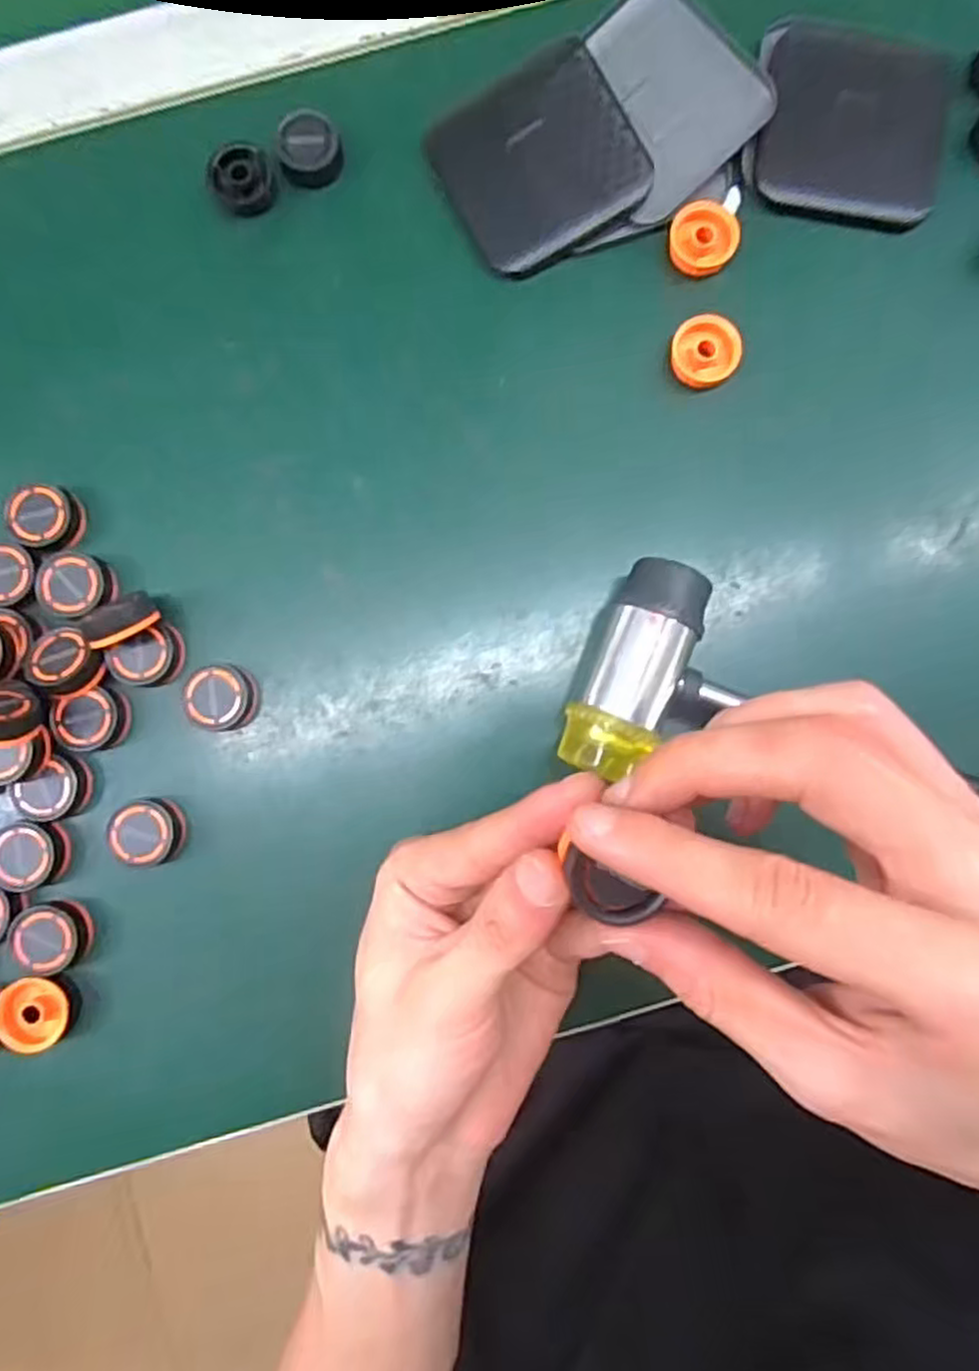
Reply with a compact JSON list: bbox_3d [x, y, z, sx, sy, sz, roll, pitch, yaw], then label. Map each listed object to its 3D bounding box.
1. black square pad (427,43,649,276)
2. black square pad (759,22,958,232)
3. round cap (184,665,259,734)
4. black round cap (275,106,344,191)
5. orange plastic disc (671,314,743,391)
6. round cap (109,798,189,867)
[{"bbox_3d":[0.020,-0.206,0.283,0.072,0.009,0.068,-29,89,-2],"label":"black square pad"},{"bbox_3d":[0.143,-0.222,0.285,0.073,0.008,0.070,9,89,-1],"label":"black square pad"},{"bbox_3d":[-0.101,0.005,0.273,0.027,0.007,0.024,-2,89,-1],"label":"round cap"},{"bbox_3d":[-0.070,-0.210,0.283,0.023,0.012,0.023,0,89,-1],"label":"black round cap"},{"bbox_3d":[0.084,-0.131,0.282,0.026,0.009,0.025,0,89,-1],"label":"orange plastic disc"},{"bbox_3d":[-0.128,0.055,0.272,0.025,0.013,0.024,0,89,-1],"label":"round cap"}]

